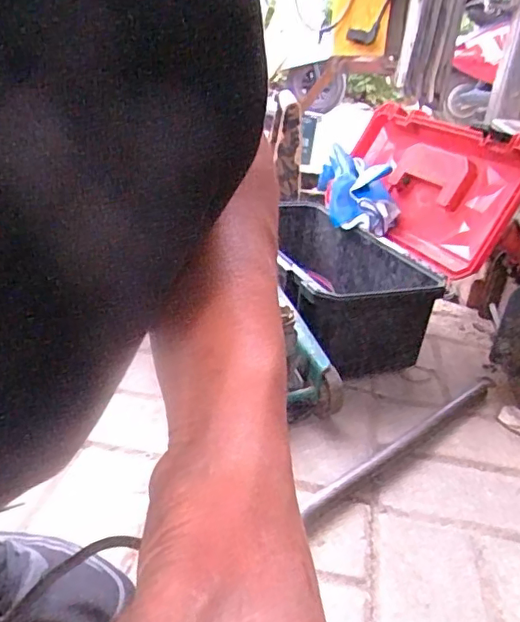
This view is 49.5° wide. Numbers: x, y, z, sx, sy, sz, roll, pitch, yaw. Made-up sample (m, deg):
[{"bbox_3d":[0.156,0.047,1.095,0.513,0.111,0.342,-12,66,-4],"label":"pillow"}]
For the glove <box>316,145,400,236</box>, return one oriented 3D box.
[{"bbox_3d":[0.164,-0.192,0.915,0.109,0.097,0.183,5,27,-3],"label":"glove"}]

